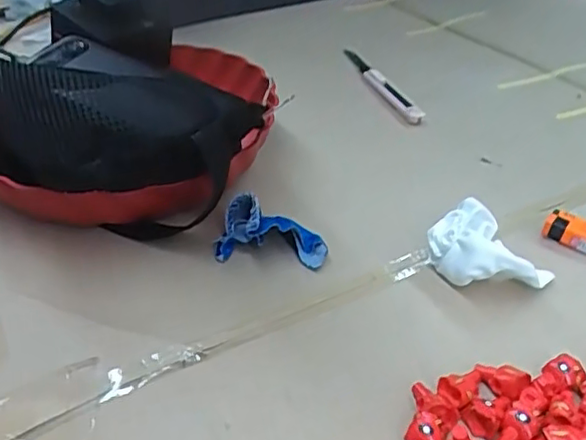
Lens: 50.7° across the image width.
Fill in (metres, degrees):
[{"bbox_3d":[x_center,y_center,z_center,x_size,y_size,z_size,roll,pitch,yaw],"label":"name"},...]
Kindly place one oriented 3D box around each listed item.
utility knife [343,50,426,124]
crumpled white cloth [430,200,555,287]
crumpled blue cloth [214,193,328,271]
[{"bbox_3d":[0.082,-0.135,0.601,0.017,0.013,0.167,-13,40,-12],"label":"utility knife"},{"bbox_3d":[0.114,0.020,0.370,0.048,0.036,0.068,-28,45,-28],"label":"crumpled white cloth"},{"bbox_3d":[-0.014,0.005,0.392,0.069,0.034,0.028,5,39,10],"label":"crumpled blue cloth"}]

